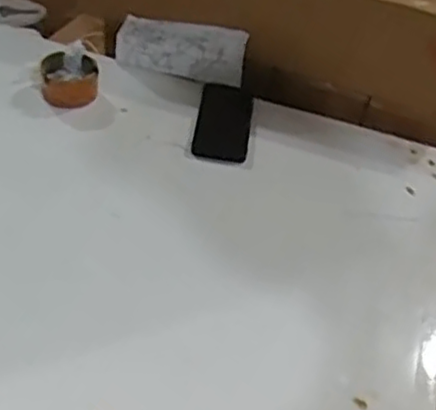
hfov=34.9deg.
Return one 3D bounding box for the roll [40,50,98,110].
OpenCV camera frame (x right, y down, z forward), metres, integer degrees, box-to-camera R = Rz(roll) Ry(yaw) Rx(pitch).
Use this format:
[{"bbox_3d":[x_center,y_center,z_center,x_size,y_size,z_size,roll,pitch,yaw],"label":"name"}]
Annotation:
[{"bbox_3d":[-0.218,-0.184,1.017,0.084,0.047,0.102,-1,42,-12],"label":"roll"}]

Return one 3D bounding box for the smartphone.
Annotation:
[{"bbox_3d":[0.008,-0.126,1.016,0.077,0.012,0.180,9,41,0],"label":"smartphone"}]

